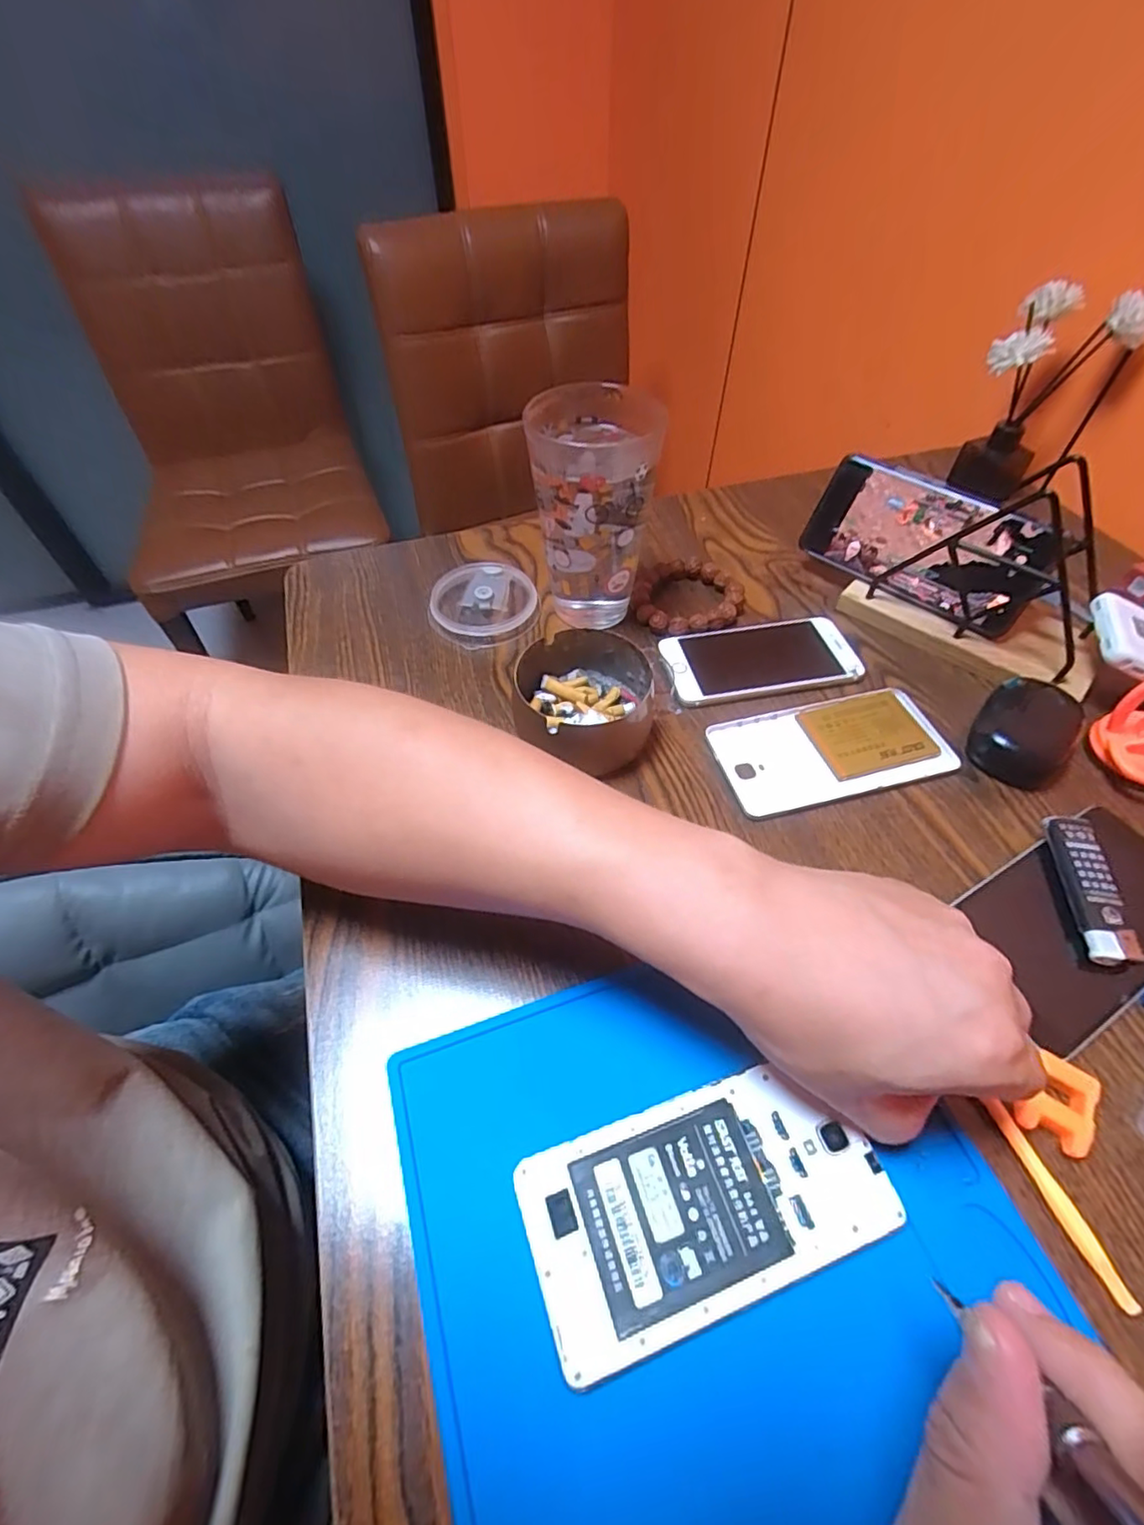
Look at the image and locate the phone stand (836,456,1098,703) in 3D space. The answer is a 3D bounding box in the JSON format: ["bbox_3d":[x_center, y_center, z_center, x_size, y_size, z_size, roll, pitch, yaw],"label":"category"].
[{"bbox_3d":[0.297,-0.134,0.415,0.162,0.116,0.075,37,61,25],"label":"phone stand"}]

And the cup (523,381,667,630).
[{"bbox_3d":[0.015,-0.167,0.421,0.084,0.142,0.077,0,52,0],"label":"cup"}]

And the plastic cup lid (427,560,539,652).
[{"bbox_3d":[-0.068,-0.124,0.470,0.081,0.017,0.080,0,52,0],"label":"plastic cup lid"}]

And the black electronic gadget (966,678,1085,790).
[{"bbox_3d":[0.289,-0.022,0.388,0.052,0.022,0.083,34,59,23],"label":"black electronic gadget"}]

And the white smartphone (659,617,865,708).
[{"bbox_3d":[0.133,-0.076,0.434,0.131,0.009,0.069,-7,53,-6],"label":"white smartphone"}]

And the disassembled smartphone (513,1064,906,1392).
[{"bbox_3d":[0.052,0.173,0.242,0.138,0.006,0.069,-15,54,-12],"label":"disassembled smartphone"}]

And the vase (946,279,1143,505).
[{"bbox_3d":[0.402,-0.313,0.526,0.059,0.152,0.091,-38,61,-25],"label":"vase"}]

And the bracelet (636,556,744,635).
[{"bbox_3d":[0.092,-0.128,0.472,0.078,0.017,0.086,9,53,7],"label":"bracelet"}]

